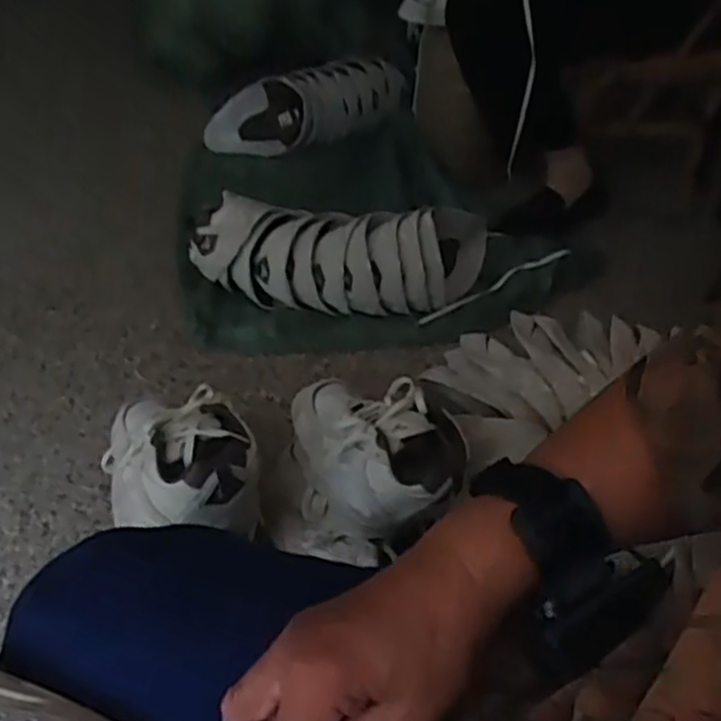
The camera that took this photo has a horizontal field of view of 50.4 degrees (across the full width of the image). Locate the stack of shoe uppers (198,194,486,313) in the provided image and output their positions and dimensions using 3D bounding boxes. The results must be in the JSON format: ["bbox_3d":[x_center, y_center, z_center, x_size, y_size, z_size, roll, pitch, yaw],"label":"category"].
[{"bbox_3d":[-0.029,-0.169,1.213,0.465,0.140,0.154,3,44,0],"label":"stack of shoe uppers"}]

